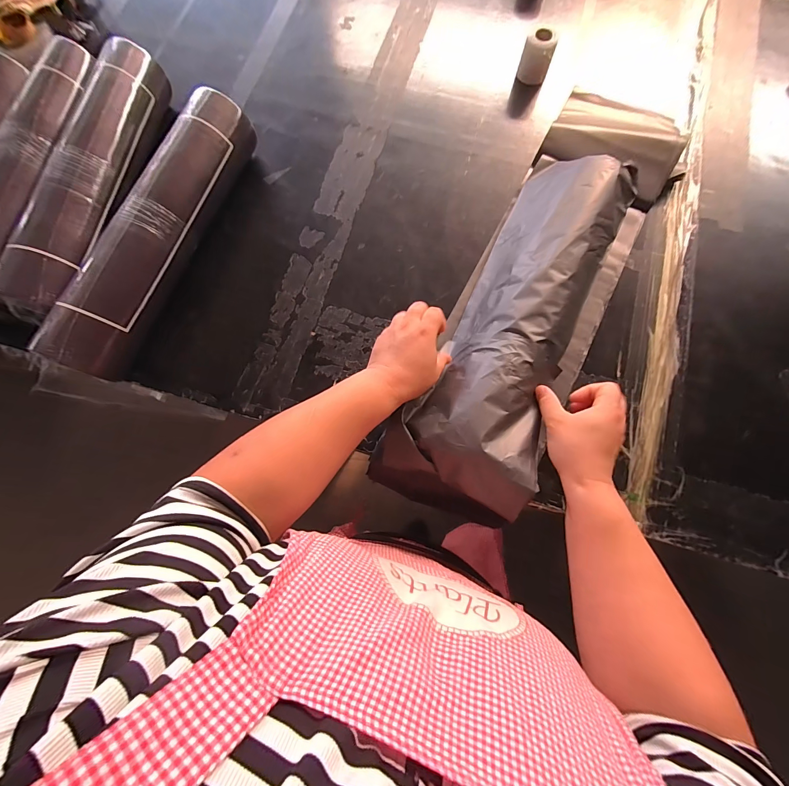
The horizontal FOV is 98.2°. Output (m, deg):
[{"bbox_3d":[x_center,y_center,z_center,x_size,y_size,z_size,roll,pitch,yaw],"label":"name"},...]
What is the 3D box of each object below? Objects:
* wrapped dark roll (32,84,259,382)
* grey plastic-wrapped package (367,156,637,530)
[{"bbox_3d":[-0.366,-0.261,0.541,0.089,0.100,0.497,20,78,5],"label":"wrapped dark roll"},{"bbox_3d":[0.169,-0.114,0.465,0.175,0.080,0.566,25,77,6],"label":"grey plastic-wrapped package"}]

